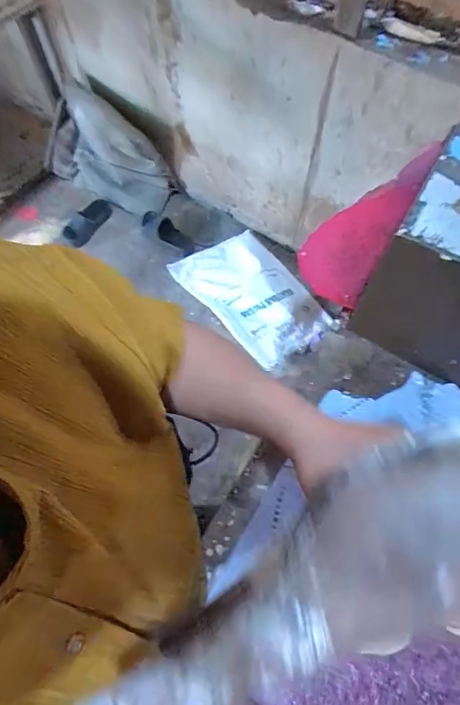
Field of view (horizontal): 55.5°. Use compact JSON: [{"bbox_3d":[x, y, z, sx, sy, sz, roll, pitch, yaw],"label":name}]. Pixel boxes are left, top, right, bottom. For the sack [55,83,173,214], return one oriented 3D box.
[{"bbox_3d":[-0.454,-0.734,1.703,0.474,0.401,0.132,33,52,-14],"label":"sack"}]

